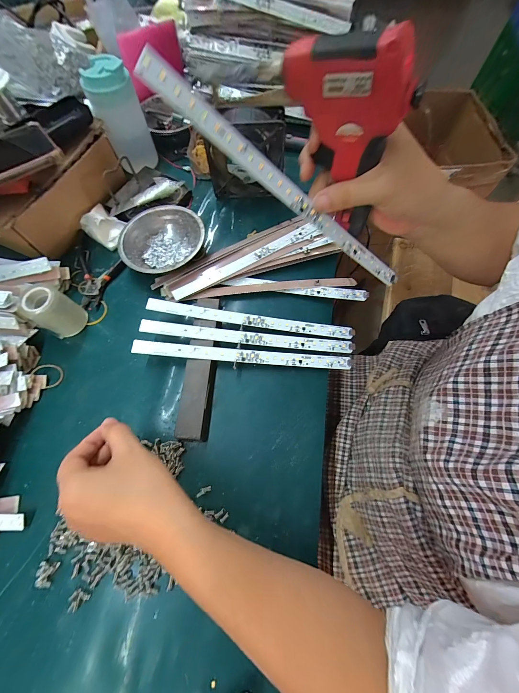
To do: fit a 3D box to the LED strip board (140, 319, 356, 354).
[{"bbox_3d":[-0.014,-0.013,0.359,0.283,0.005,0.019,6,71,-2],"label":"LED strip board"}]

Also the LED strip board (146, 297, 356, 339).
[{"bbox_3d":[-0.011,-0.038,0.369,0.282,0.006,0.018,8,72,-1],"label":"LED strip board"}]

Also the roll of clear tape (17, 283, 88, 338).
[{"bbox_3d":[-0.275,-0.046,0.358,0.043,0.066,0.051,27,71,10],"label":"roll of clear tape"}]

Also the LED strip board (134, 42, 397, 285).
[{"bbox_3d":[0.039,-0.127,0.233,0.278,0.007,0.022,23,94,-31],"label":"LED strip board"}]

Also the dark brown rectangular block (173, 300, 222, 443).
[{"bbox_3d":[-0.075,0.022,0.350,0.038,0.019,0.191,3,69,1],"label":"dark brown rectangular block"}]

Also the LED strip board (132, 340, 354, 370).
[{"bbox_3d":[-0.019,0.011,0.349,0.281,0.006,0.018,4,72,-3],"label":"LED strip board"}]

